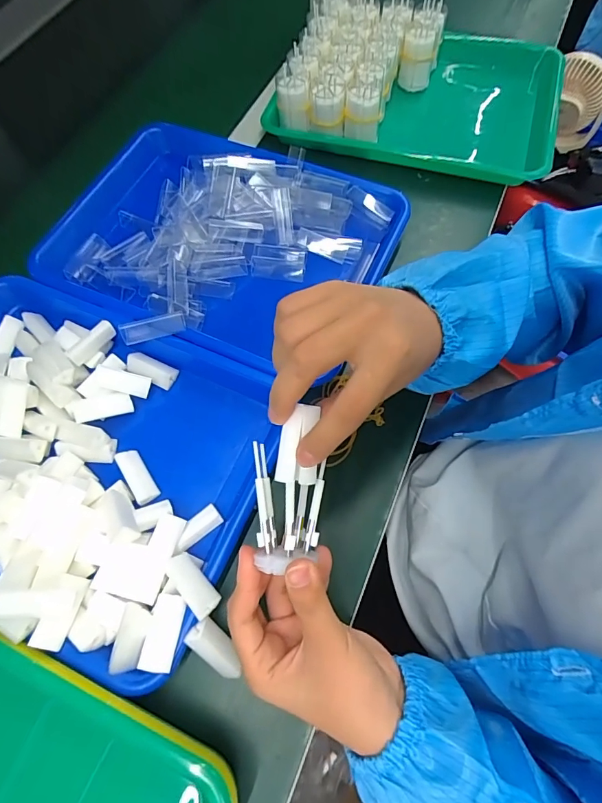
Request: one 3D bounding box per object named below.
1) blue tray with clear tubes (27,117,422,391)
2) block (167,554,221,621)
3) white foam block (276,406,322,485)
[{"bbox_3d":[-0.101,-0.168,0.444,0.373,0.056,0.260,21,69,11],"label":"blue tray with clear tubes"},{"bbox_3d":[-0.076,0.130,0.296,0.048,0.014,0.021,35,71,33],"label":"block"},{"bbox_3d":[-0.001,0.025,0.237,0.022,0.008,0.045,9,97,6],"label":"white foam block"}]

